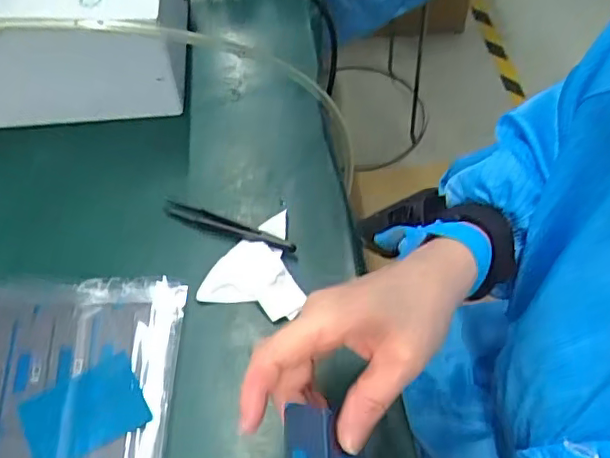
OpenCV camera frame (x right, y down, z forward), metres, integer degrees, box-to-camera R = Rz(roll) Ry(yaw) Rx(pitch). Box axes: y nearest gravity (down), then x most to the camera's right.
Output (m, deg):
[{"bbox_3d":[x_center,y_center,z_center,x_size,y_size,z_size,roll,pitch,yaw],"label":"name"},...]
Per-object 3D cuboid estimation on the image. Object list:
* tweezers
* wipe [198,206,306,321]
[{"bbox_3d":[-0.059,-0.003,0.435,0.109,0.008,0.012,19,59,15],"label":"tweezers"},{"bbox_3d":[-0.038,0.023,0.416,0.071,0.010,0.083,-2,56,2],"label":"wipe"}]

